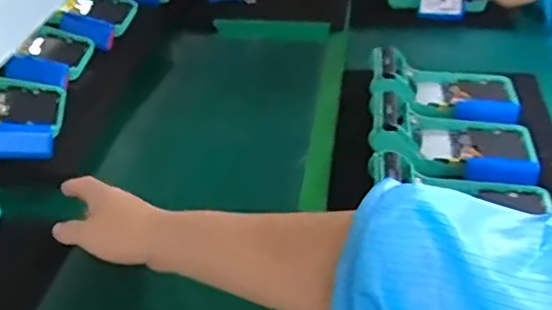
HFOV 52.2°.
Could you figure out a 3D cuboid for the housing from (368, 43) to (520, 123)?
[{"bbox_3d":[0.200,-0.073,0.682,0.175,0.075,0.111,5,33,3],"label":"housing"}]

